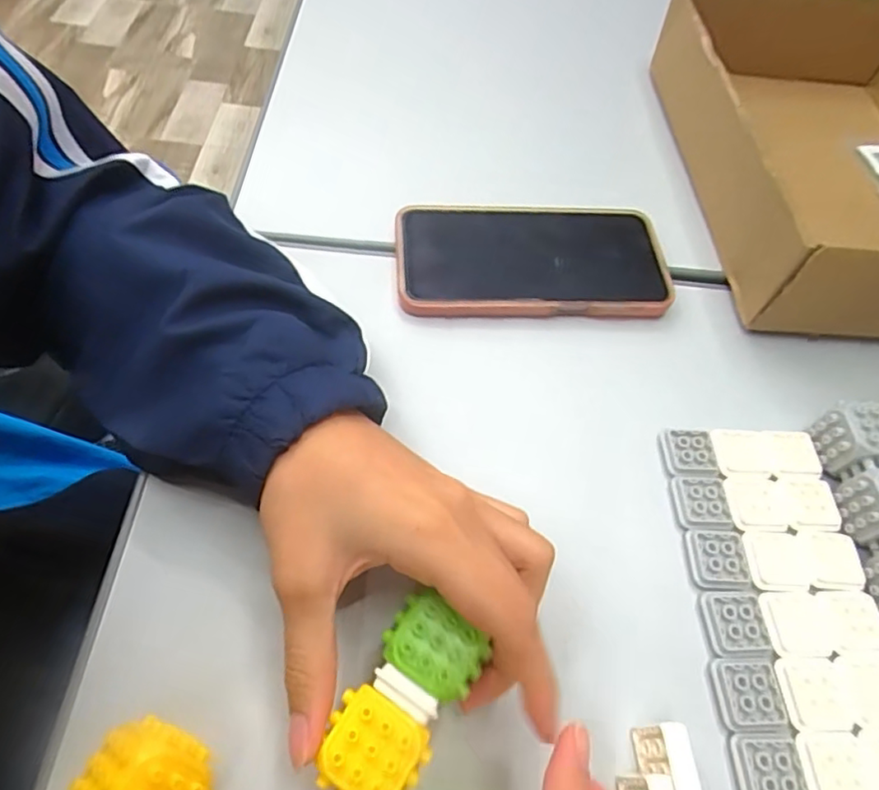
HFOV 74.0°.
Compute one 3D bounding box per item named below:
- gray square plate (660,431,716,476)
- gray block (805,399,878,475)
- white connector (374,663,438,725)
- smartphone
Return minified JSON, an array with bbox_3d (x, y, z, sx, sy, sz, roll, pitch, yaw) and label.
[{"bbox_3d":[0.131,0.030,0.303,0.025,0.004,0.024,4,58,-1],"label":"gray square plate"},{"bbox_3d":[0.215,0.022,0.301,0.033,0.028,0.030,-5,59,-7],"label":"gray block"},{"bbox_3d":[-0.012,0.108,0.210,0.026,0.004,0.009,33,61,13],"label":"white connector"},{"bbox_3d":[0.058,-0.085,0.366,0.168,0.013,0.082,-3,58,-6],"label":"smartphone"}]

